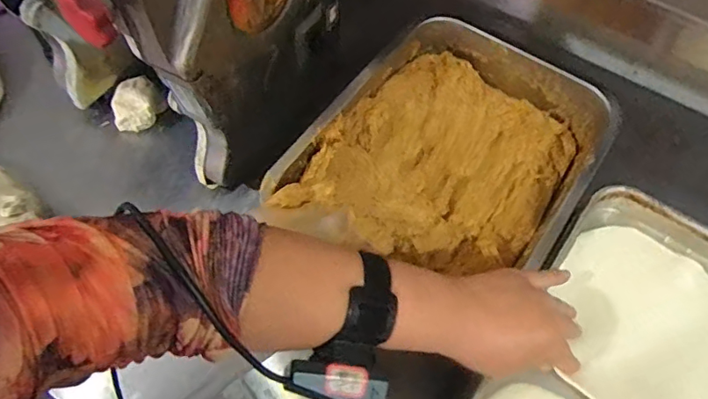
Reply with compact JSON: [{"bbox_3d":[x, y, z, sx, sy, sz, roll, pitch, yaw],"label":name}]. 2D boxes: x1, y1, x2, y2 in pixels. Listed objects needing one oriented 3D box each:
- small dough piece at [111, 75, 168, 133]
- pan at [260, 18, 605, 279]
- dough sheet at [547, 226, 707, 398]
[{"bbox_3d":[-0.292,-0.128,0.703,0.071,0.037,0.070,1,61,-2],"label":"small dough piece"},{"bbox_3d":[0.095,-0.034,0.562,0.256,0.088,0.362,32,64,15],"label":"pan"},{"bbox_3d":[0.259,0.115,0.454,0.174,0.016,0.184,-38,68,-23],"label":"dough sheet"}]

